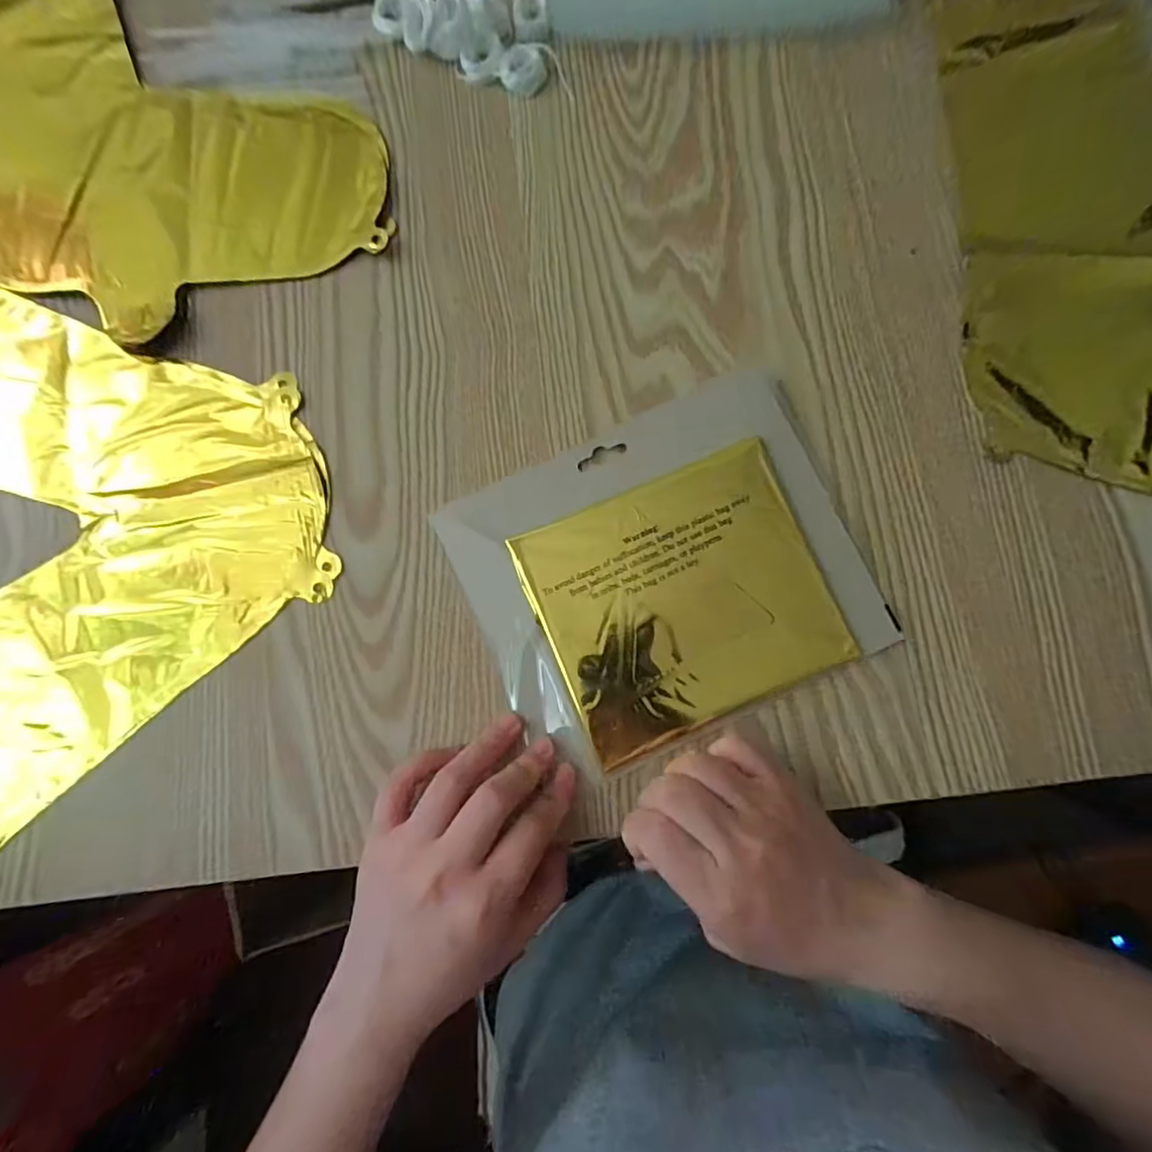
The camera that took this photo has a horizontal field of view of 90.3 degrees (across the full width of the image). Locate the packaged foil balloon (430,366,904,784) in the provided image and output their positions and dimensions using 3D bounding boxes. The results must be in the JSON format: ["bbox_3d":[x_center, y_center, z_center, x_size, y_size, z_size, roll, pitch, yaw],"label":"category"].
[{"bbox_3d":[0.048,-0.001,0.293,0.194,0.011,0.159,-26,82,-4],"label":"packaged foil balloon"}]

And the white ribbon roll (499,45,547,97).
[{"bbox_3d":[-0.031,-0.300,0.341,0.027,0.008,0.028,0,81,0],"label":"white ribbon roll"}]

